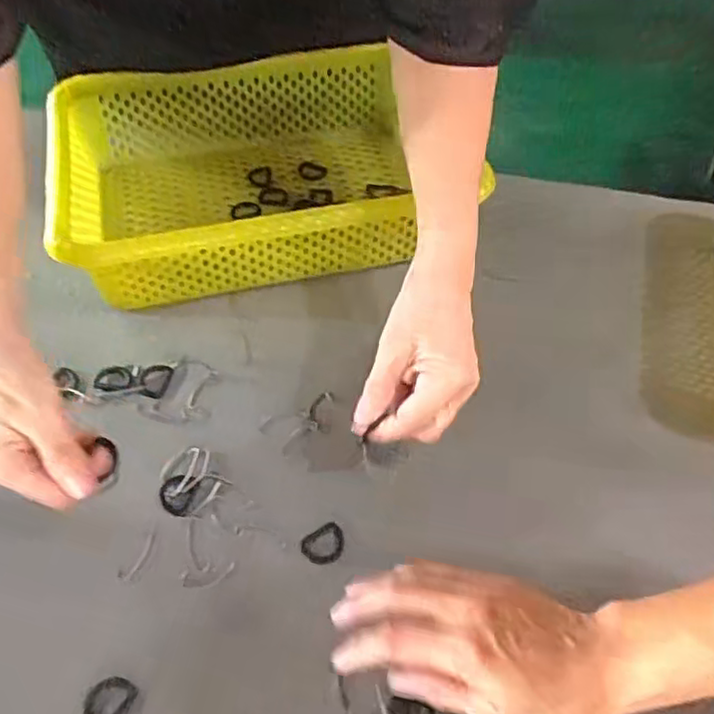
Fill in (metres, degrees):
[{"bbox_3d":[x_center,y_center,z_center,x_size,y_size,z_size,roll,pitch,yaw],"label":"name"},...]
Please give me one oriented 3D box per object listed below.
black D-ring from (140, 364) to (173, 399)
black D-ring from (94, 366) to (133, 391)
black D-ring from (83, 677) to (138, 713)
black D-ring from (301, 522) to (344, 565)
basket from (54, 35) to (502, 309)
[{"bbox_3d":[-0.154,0.018,0.533,0.021,0.004,0.032,10,51,7],"label":"black D-ring"},{"bbox_3d":[-0.186,0.016,0.532,0.027,0.005,0.025,-14,52,-12],"label":"black D-ring"},{"bbox_3d":[-0.143,0.196,0.398,0.024,0.006,0.029,33,57,18],"label":"black D-ring"},{"bbox_3d":[-0.021,0.121,0.452,0.028,0.004,0.024,-27,56,-21],"label":"black D-ring"},{"bbox_3d":[-0.093,-0.162,0.624,0.311,0.091,0.236,-12,52,-10],"label":"basket"}]

